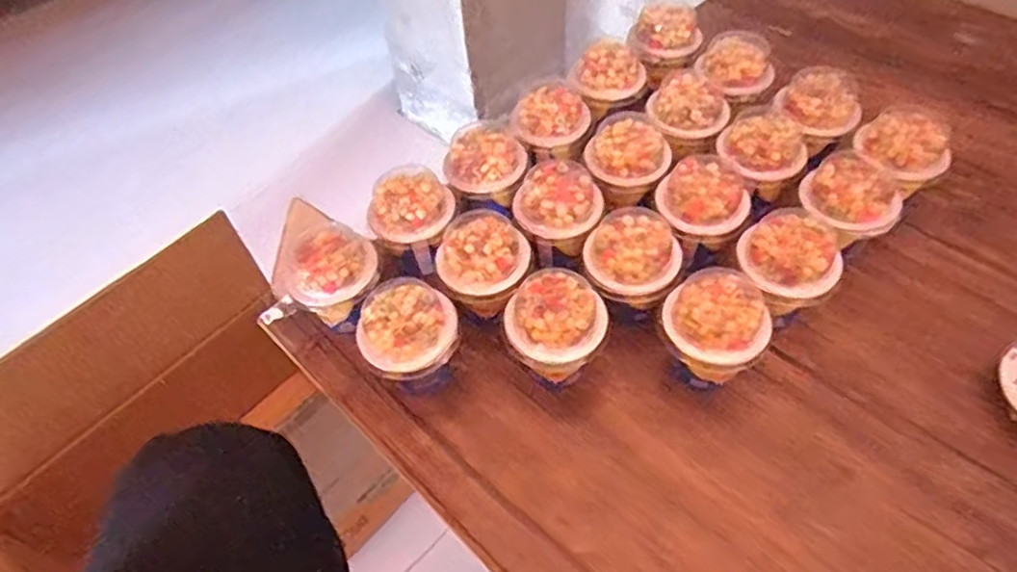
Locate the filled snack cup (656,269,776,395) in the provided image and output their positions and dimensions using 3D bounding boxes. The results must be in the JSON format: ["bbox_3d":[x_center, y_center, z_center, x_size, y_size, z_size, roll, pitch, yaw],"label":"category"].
[{"bbox_3d":[0.140,0.036,0.454,0.068,0.080,0.060,16,55,16],"label":"filled snack cup"}]

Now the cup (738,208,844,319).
[{"bbox_3d":[0.198,-0.010,0.477,0.061,0.071,0.063,-2,52,3],"label":"cup"}]

